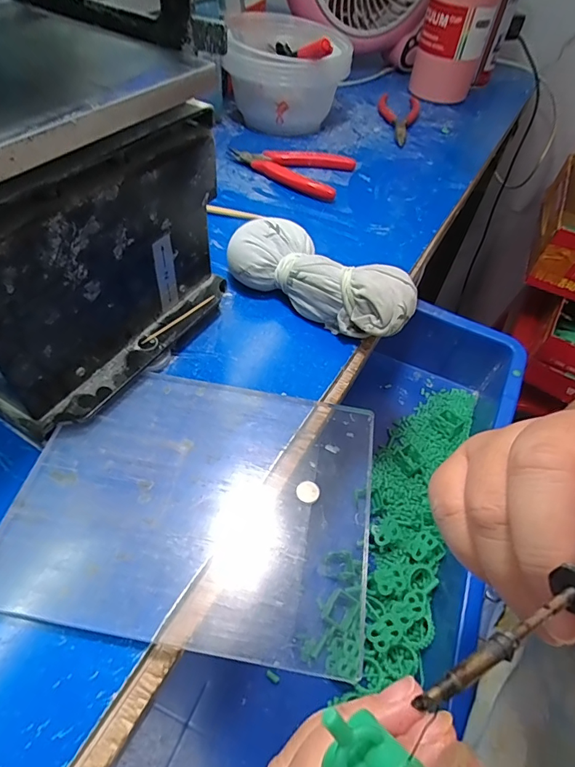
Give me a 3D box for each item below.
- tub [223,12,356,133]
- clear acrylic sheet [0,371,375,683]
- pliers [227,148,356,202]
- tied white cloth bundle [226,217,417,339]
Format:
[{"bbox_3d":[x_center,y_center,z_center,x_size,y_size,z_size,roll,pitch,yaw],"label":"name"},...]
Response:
[{"bbox_3d":[0.001,-0.330,0.476,0.117,0.093,0.120,3,52,-4],"label":"tub"},{"bbox_3d":[-0.043,0.055,0.223,0.167,0.005,0.133,10,52,2],"label":"clear acrylic sheet"},{"bbox_3d":[-0.001,-0.217,0.437,0.120,0.014,0.074,20,53,10],"label":"pliers"},{"bbox_3d":[0.024,-0.073,0.307,0.131,0.043,0.052,27,54,15],"label":"tied white cloth bundle"}]

